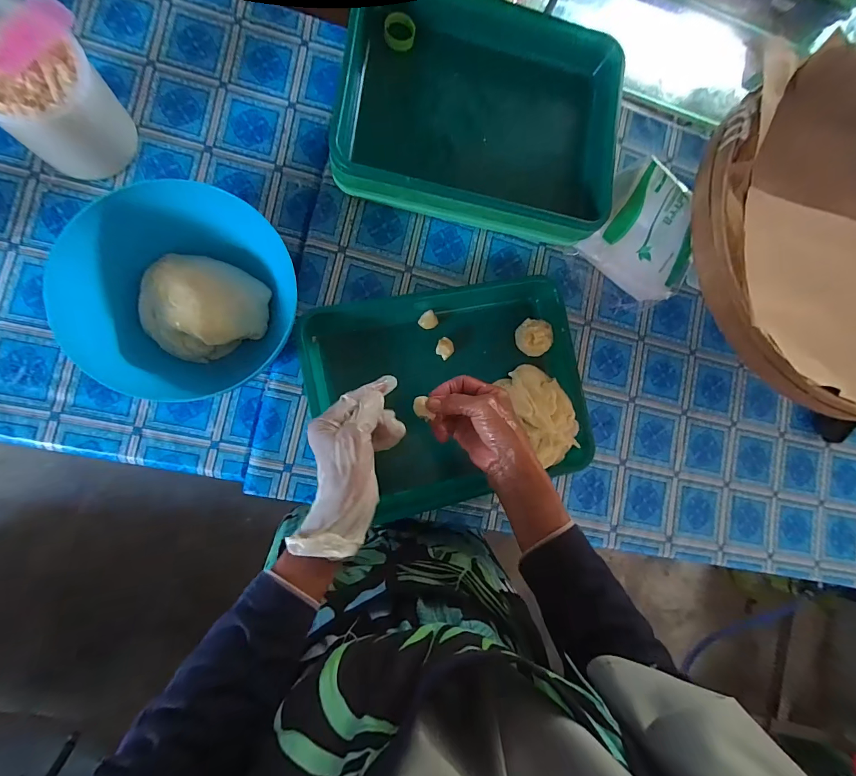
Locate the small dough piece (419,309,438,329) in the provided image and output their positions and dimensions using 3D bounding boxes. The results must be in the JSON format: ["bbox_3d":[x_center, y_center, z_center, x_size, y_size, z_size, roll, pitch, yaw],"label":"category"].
[{"bbox_3d":[0.000,-0.093,0.537,0.027,0.015,0.024,-40,94,-10],"label":"small dough piece"}]

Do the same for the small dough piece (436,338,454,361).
[{"bbox_3d":[0.023,-0.055,0.539,0.024,0.021,0.027,32,81,-7],"label":"small dough piece"}]

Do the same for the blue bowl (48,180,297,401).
[{"bbox_3d":[-0.286,-0.116,0.466,0.237,0.096,0.223,1,86,-10],"label":"blue bowl"}]

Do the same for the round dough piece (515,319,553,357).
[{"bbox_3d":[0.152,-0.072,0.543,0.048,0.031,0.048,1,86,-10],"label":"round dough piece"}]

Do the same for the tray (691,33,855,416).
[{"bbox_3d":[0.591,-0.190,0.520,0.512,0.100,0.449,9,85,-10],"label":"tray"}]

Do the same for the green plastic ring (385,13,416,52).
[{"bbox_3d":[-0.036,-0.466,0.500,0.039,0.018,0.039,1,86,-10],"label":"green plastic ring"}]

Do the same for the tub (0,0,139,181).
[{"bbox_3d":[-0.442,-0.340,0.455,0.137,0.111,0.120,44,80,-5],"label":"tub"}]

